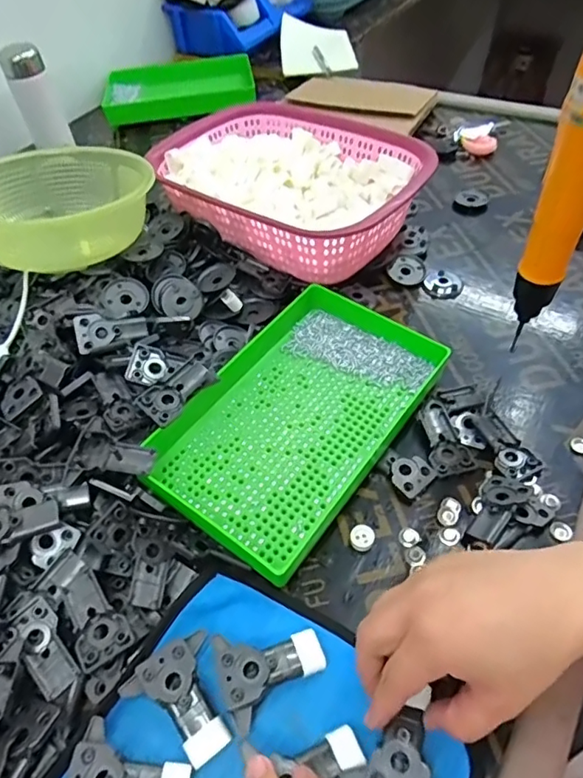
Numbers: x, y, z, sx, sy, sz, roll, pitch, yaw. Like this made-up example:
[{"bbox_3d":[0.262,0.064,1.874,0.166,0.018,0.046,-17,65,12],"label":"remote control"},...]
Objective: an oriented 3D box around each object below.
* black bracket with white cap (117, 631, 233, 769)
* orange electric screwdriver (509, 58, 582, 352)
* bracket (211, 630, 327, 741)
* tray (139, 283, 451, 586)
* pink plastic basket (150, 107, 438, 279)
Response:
[{"bbox_3d":[-0.062,0.185,0.326,0.052,0.019,0.065,-38,57,-24],"label":"black bracket with white cap"},{"bbox_3d":[0.176,-0.125,0.341,0.033,0.220,0.029,4,51,8],"label":"orange electric screwdriver"},{"bbox_3d":[-0.011,0.173,0.334,0.064,0.022,0.053,-16,51,-8],"label":"bracket"},{"bbox_3d":[0.005,0.020,0.451,0.156,0.043,0.244,26,57,24],"label":"tray"},{"bbox_3d":[-0.005,-0.234,0.636,0.301,0.082,0.221,31,59,27],"label":"pink plastic basket"}]

